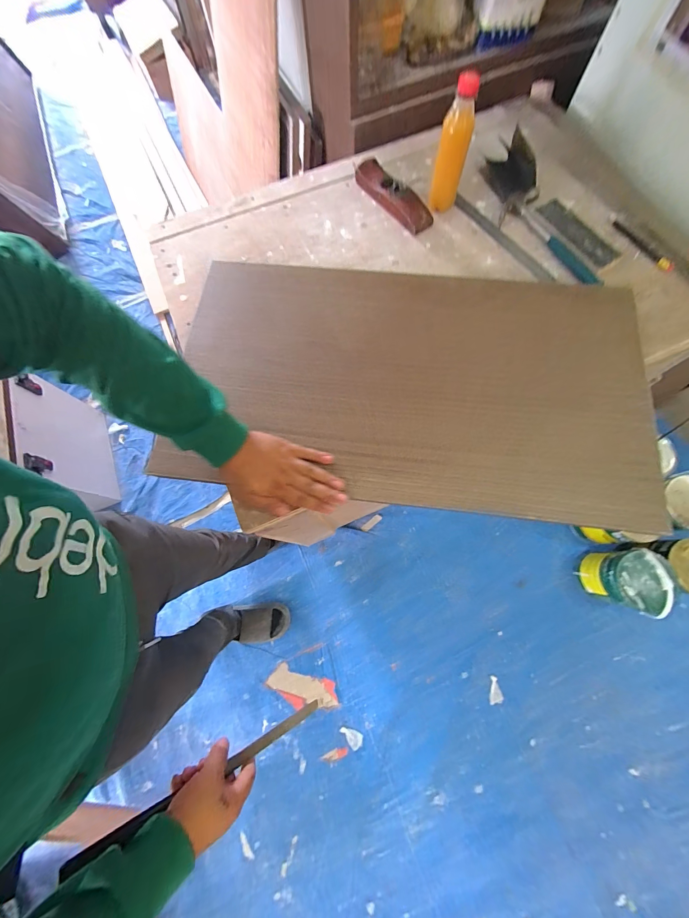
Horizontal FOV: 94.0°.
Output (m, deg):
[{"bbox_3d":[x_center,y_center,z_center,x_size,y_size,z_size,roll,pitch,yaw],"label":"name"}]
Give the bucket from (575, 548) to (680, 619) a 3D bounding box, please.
[{"bbox_3d":[0.880,0.380,1.016,0.167,0.183,0.172,-1,73,2],"label":"bucket"}]

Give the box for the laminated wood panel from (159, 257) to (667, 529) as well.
[{"bbox_3d":[0.104,-0.131,0.510,0.718,0.030,0.401,7,75,3],"label":"laminated wood panel"}]

